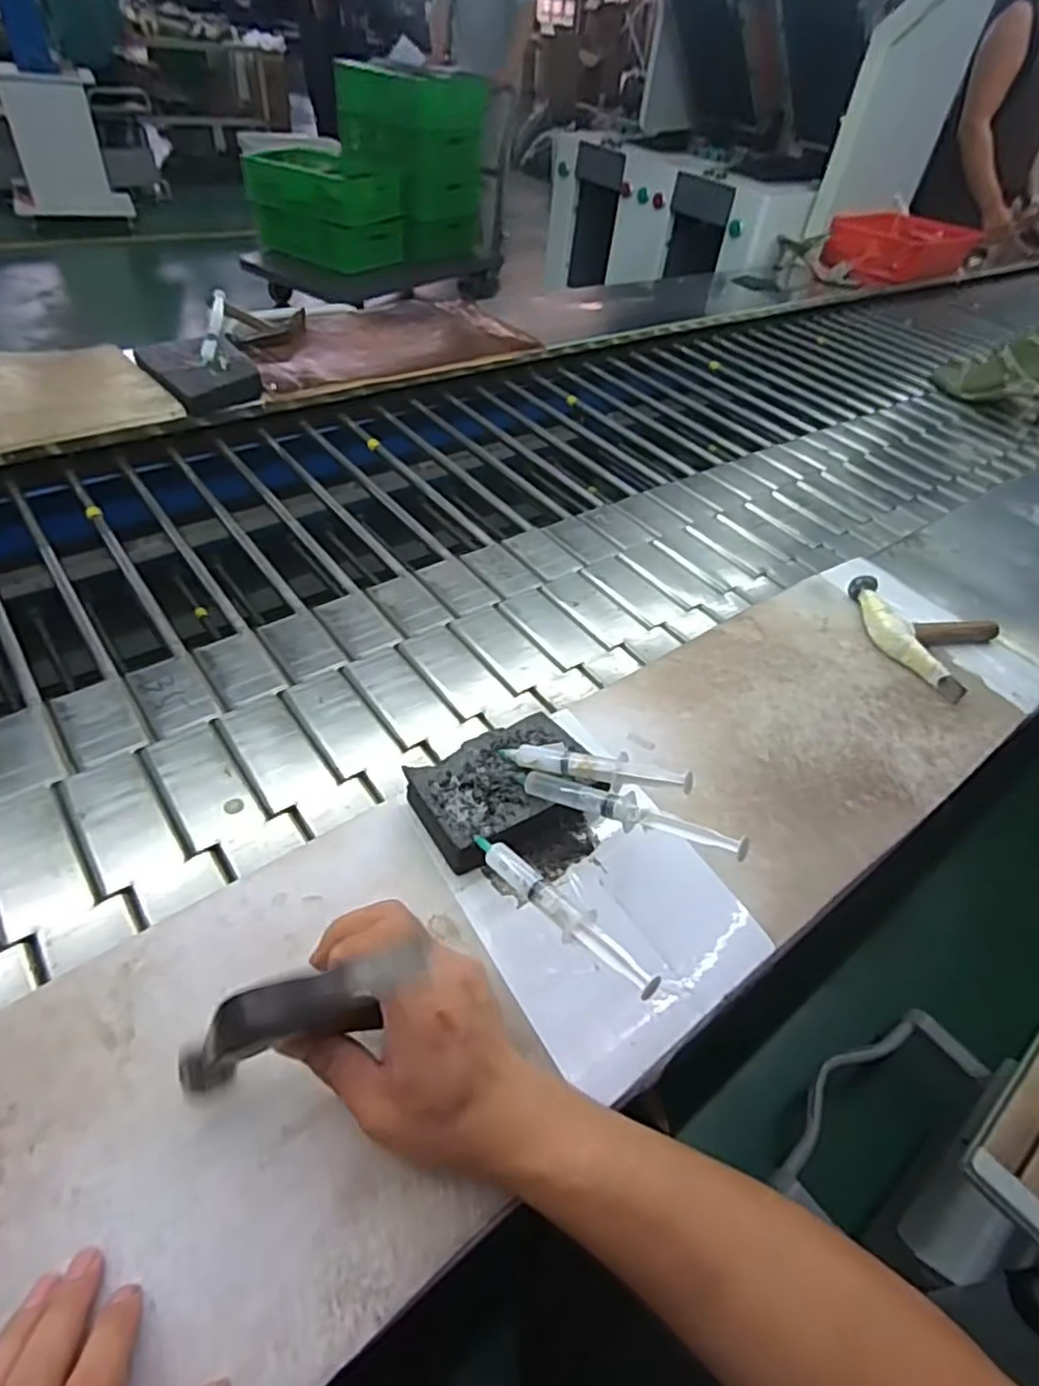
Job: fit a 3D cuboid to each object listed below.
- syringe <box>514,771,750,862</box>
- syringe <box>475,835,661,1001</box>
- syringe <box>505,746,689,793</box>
[{"bbox_3d":[0.067,0.075,0.461,0.169,0.017,0.020,13,38,37],"label":"syringe"},{"bbox_3d":[0.023,0.127,0.420,0.021,0.028,0.146,-27,51,-31],"label":"syringe"},{"bbox_3d":[0.050,0.050,0.489,0.143,0.012,0.021,6,38,29],"label":"syringe"}]

